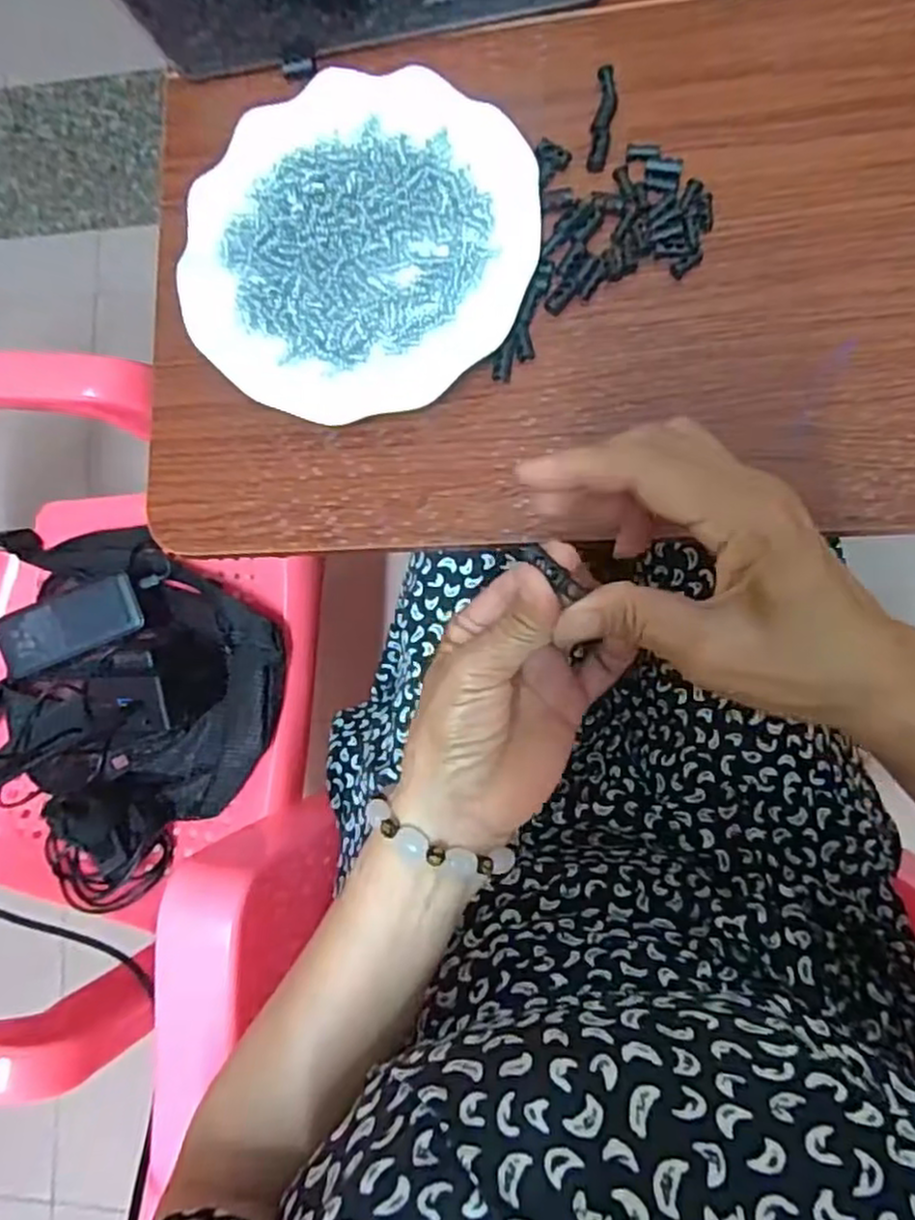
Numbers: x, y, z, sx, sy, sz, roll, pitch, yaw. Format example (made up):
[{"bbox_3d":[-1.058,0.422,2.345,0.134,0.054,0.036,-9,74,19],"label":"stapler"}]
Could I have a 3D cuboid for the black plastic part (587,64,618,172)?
[{"bbox_3d":[0.076,-0.257,0.381,0.011,0.005,0.056,8,86,9],"label":"black plastic part"}]

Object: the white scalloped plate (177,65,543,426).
[{"bbox_3d":[-0.053,-0.193,0.384,0.184,0.018,0.175,-1,85,8],"label":"white scalloped plate"}]

